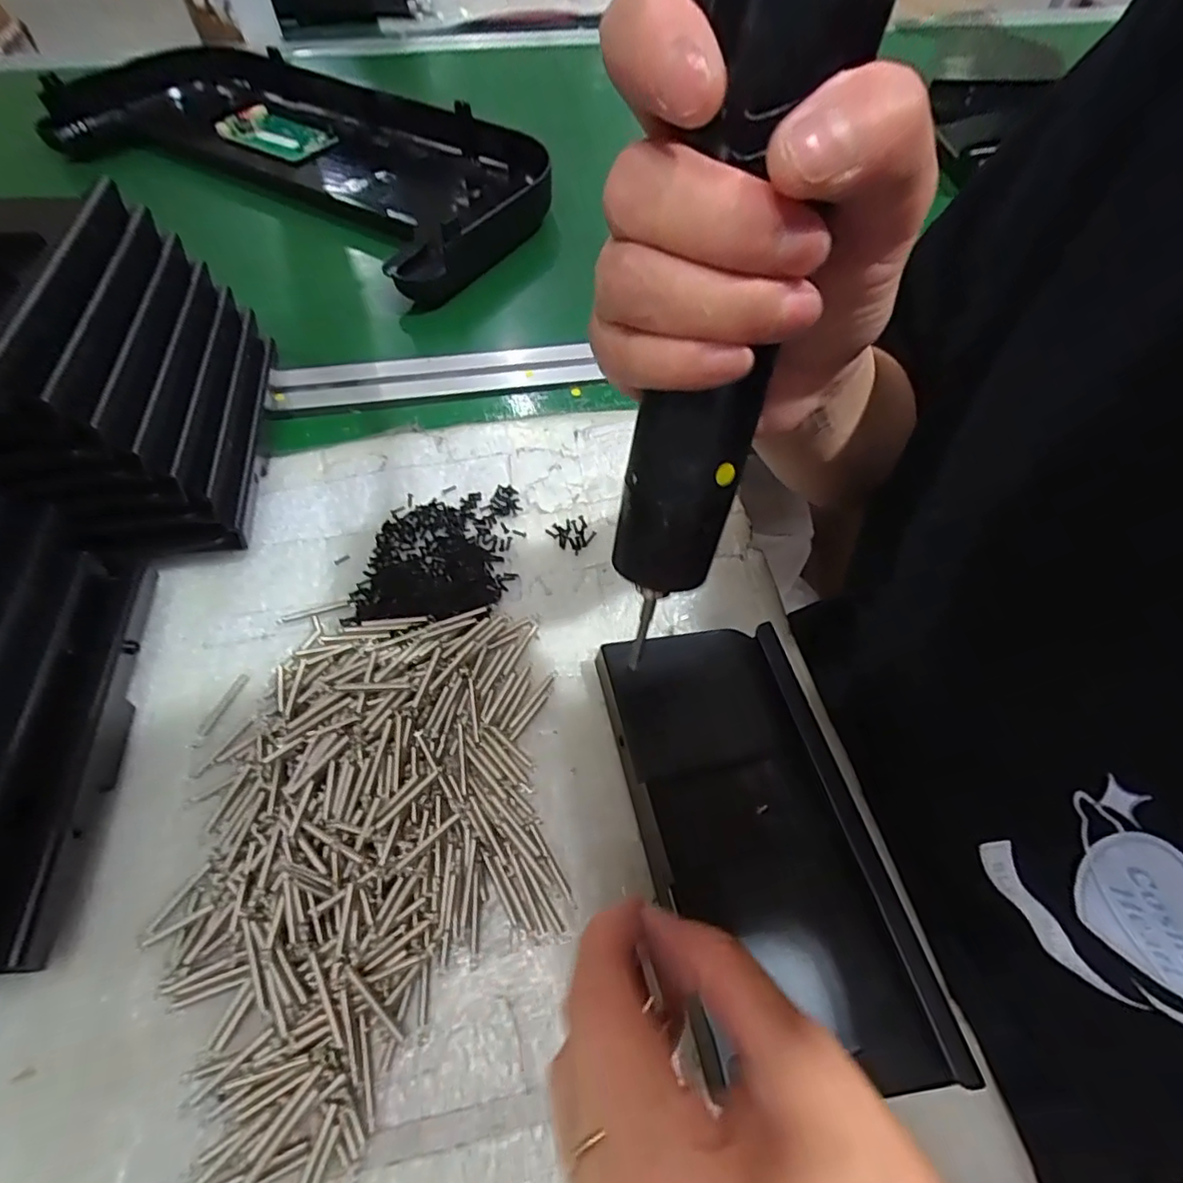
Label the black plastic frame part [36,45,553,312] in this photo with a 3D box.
[{"bbox_3d":[-0.265,-0.394,0.528,0.475,0.050,0.195,28,62,16],"label":"black plastic frame part"}]

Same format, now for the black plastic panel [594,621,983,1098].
[{"bbox_3d":[0.064,0.091,0.235,0.087,0.016,0.174,-11,58,-7],"label":"black plastic panel"}]

